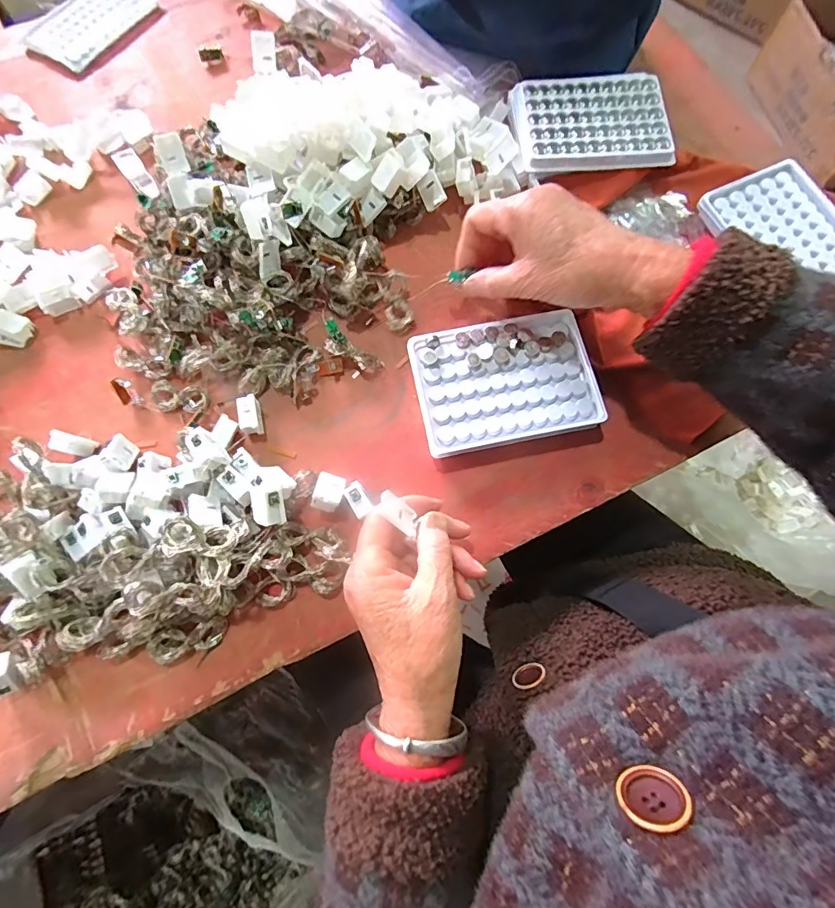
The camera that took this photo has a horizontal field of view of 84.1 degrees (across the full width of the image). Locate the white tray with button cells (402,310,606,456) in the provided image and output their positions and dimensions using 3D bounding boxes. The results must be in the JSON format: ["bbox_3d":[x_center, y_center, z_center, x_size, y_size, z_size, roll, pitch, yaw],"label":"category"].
[{"bbox_3d":[0.065,-0.054,0.354,0.130,0.026,0.094,-11,75,-2],"label":"white tray with button cells"}]

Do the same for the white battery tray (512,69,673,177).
[{"bbox_3d":[0.147,-0.289,0.398,0.124,0.013,0.103,-5,75,0],"label":"white battery tray"}]

